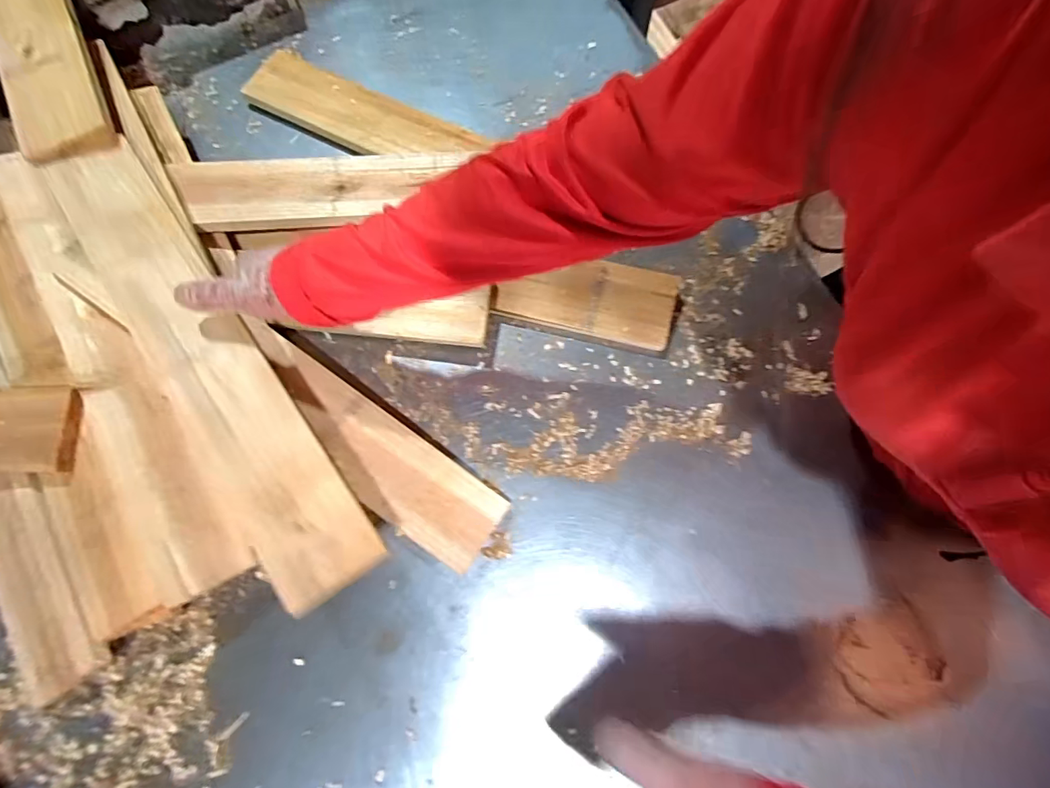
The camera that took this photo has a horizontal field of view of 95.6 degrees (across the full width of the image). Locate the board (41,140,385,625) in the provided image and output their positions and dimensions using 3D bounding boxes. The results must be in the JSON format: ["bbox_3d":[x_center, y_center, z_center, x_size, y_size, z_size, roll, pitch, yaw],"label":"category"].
[{"bbox_3d":[-0.282,-0.040,0.412,0.083,0.020,0.476,-36,78,-9],"label":"board"}]

